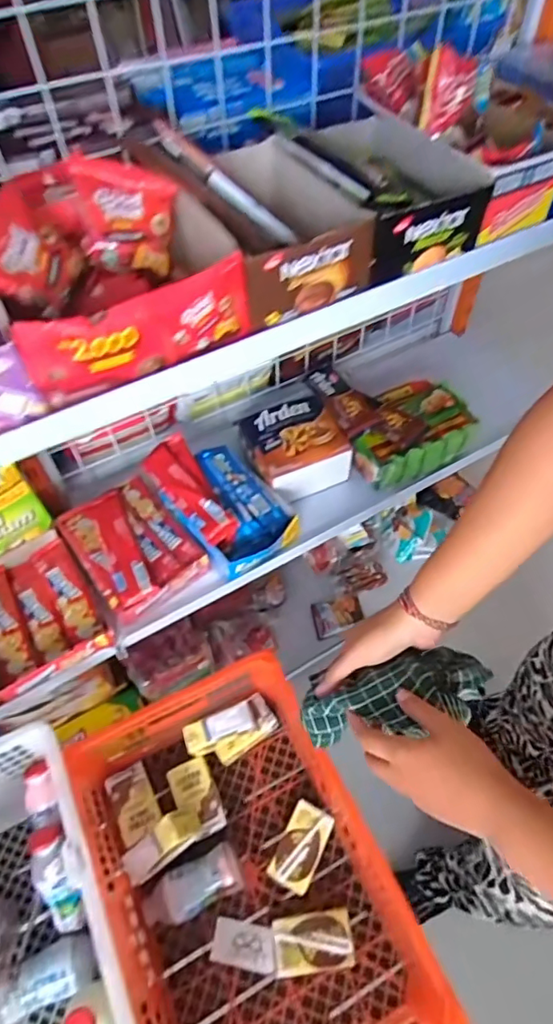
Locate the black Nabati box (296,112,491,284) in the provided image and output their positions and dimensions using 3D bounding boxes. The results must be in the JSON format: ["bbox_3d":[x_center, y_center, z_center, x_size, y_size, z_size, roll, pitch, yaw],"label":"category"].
[{"bbox_3d":[0.099,-0.322,0.523,0.131,0.077,0.182,-27,59,-16],"label":"black Nabati box"}]

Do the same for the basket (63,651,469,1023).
[{"bbox_3d":[-0.037,0.407,0.596,0.268,0.147,0.391,-24,58,-14],"label":"basket"}]

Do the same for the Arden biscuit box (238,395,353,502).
[{"bbox_3d":[0.031,-0.101,0.861,0.143,0.088,0.132,-18,57,-10],"label":"Arden biscuit box"}]

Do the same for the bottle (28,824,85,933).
[{"bbox_3d":[-0.245,0.414,0.595,0.035,0.036,0.111,-18,94,-10],"label":"bottle"}]

